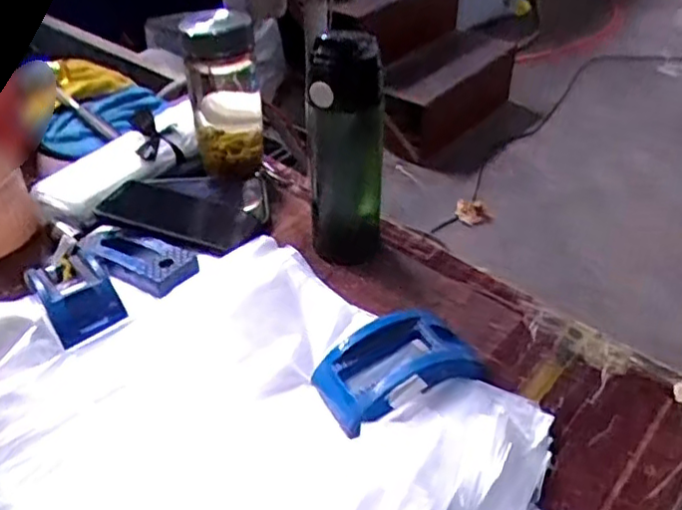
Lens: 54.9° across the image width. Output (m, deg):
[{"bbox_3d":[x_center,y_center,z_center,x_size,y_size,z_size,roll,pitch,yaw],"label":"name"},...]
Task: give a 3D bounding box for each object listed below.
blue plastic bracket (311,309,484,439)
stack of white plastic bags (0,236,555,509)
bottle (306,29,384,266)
[{"bbox_3d":[0.045,0.086,0.520,0.123,0.037,0.077,-16,44,-17],"label":"blue plastic bracket"},{"bbox_3d":[-0.087,0.119,0.481,0.411,0.060,0.331,31,50,31],"label":"stack of white plastic bags"},{"bbox_3d":[0.006,-0.101,0.621,0.067,0.228,0.078,0,41,1],"label":"bottle"}]

